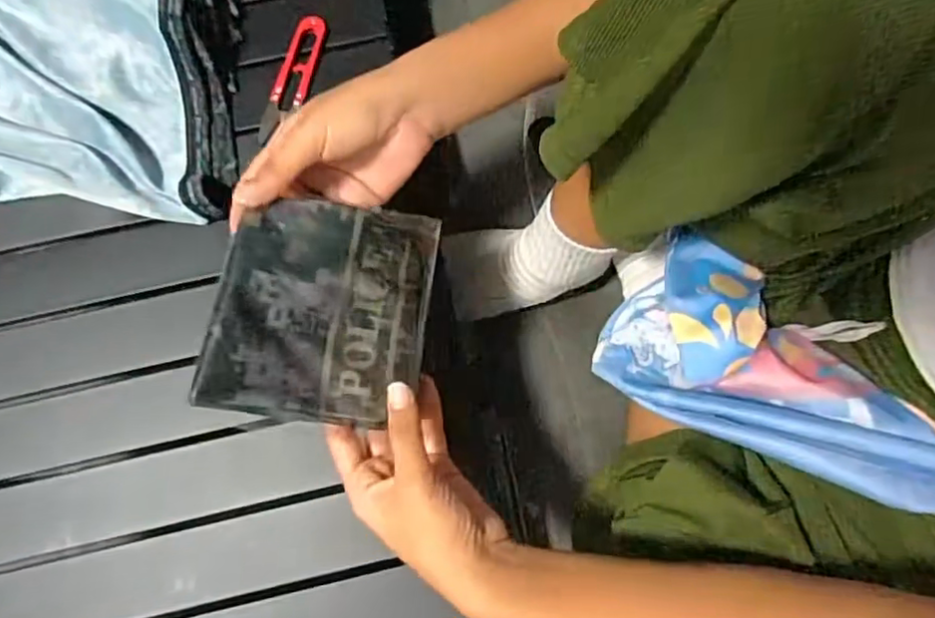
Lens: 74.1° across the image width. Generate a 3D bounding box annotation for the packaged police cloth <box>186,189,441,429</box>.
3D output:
[{"bbox_3d":[-0.076,-0.001,0.349,0.119,0.018,0.125,13,80,-26],"label":"packaged police cloth"}]

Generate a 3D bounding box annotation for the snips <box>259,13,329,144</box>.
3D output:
[{"bbox_3d":[-0.146,-0.189,0.505,0.029,0.014,0.112,17,77,3],"label":"snips"}]

